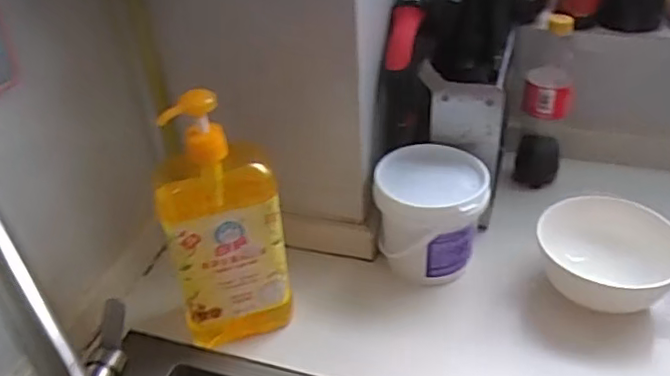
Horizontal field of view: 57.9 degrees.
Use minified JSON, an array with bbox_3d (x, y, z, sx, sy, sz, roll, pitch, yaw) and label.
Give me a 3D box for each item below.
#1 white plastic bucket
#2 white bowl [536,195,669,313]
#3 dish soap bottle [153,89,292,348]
[{"bbox_3d":[0.113,0.034,0.721,0.122,0.125,0.120,-3,36,2],"label":"white plastic bucket"},{"bbox_3d":[0.305,0.074,0.671,0.149,0.056,0.149,-3,36,2],"label":"white bowl"},{"bbox_3d":[-0.113,0.045,0.611,0.113,0.273,0.063,-17,38,-17],"label":"dish soap bottle"}]

